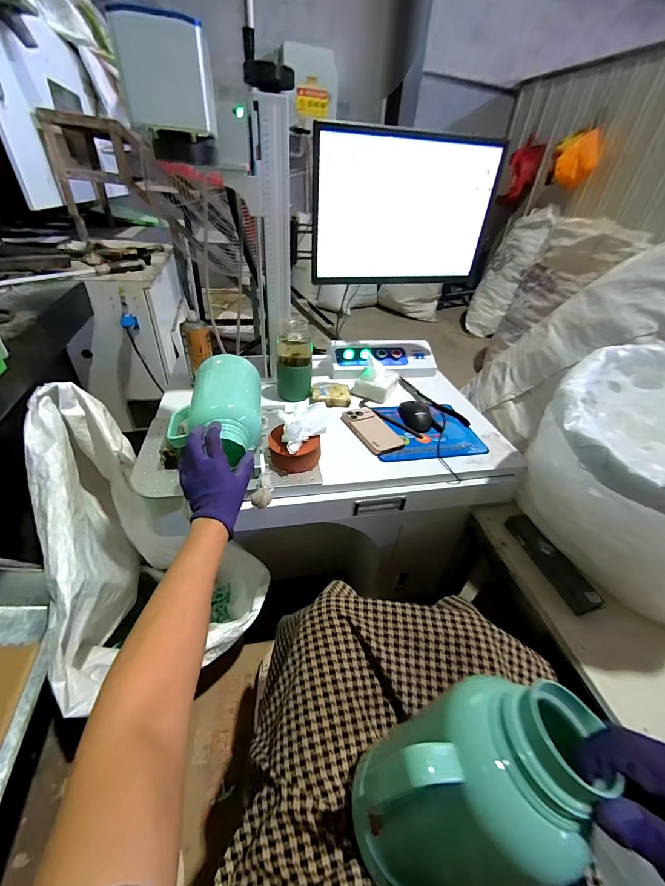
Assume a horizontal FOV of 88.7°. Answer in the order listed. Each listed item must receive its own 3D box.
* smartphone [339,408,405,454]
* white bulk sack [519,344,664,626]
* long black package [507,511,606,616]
[{"bbox_3d":[0.092,-0.033,0.768,0.086,0.016,0.154,-17,43,-24],"label":"smartphone"},{"bbox_3d":[0.533,0.065,0.571,0.355,0.340,0.358,25,43,24],"label":"white bulk sack"},{"bbox_3d":[0.422,0.226,0.661,0.045,0.034,0.197,-9,40,-16],"label":"long black package"}]

